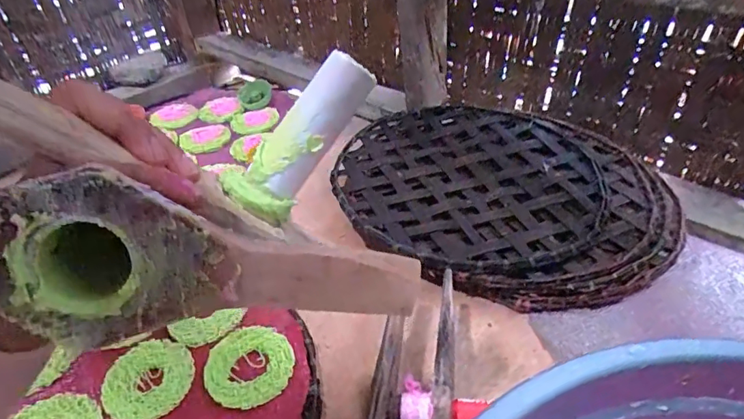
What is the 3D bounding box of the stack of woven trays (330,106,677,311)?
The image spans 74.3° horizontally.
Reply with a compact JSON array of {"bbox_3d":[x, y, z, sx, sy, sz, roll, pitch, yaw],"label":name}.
[{"bbox_3d":[0.172,-0.045,0.656,0.418,0.040,0.391,14,46,17],"label":"stack of woven trays"}]

